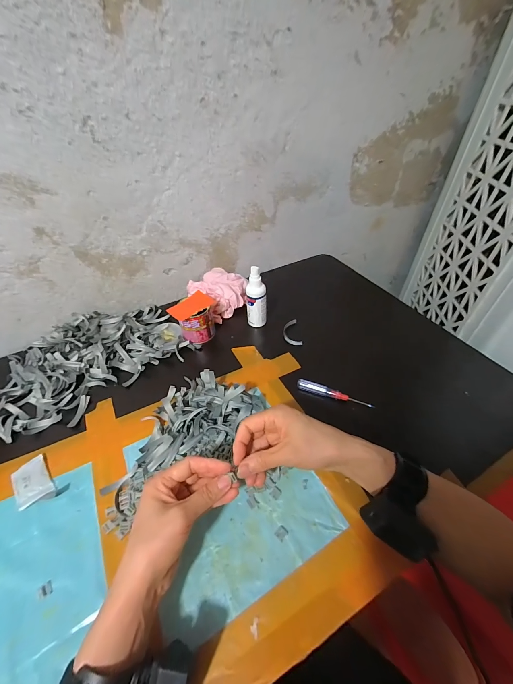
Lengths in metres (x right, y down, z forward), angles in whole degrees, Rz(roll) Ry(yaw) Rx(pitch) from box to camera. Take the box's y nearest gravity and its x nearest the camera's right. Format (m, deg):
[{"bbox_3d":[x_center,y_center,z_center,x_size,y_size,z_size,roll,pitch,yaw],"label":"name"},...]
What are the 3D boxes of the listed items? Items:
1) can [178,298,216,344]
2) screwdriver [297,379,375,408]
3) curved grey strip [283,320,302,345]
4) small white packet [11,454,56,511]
[{"bbox_3d":[-0.114,-0.041,0.538,0.060,0.068,0.061,-2,46,1],"label":"can"},{"bbox_3d":[0.125,0.084,0.444,0.119,0.021,0.014,18,49,19],"label":"screwdriver"},{"bbox_3d":[0.071,-0.018,0.555,0.032,0.010,0.071,-5,46,-2],"label":"curved grey strip"},{"bbox_3d":[-0.297,0.187,0.363,0.038,0.013,0.073,-35,54,-27],"label":"small white packet"}]

